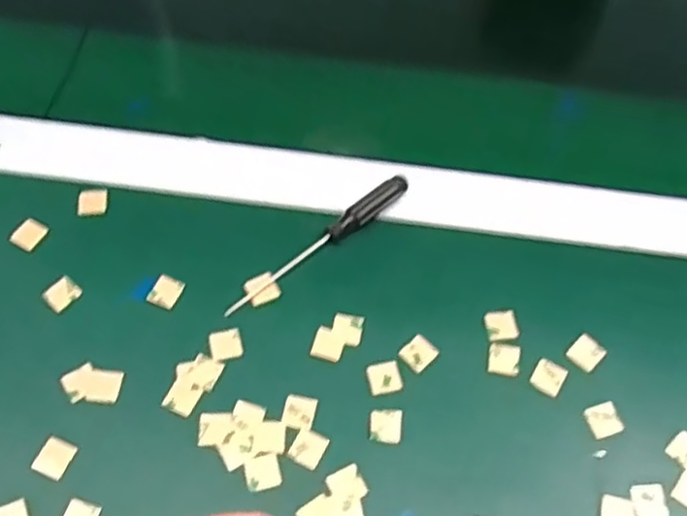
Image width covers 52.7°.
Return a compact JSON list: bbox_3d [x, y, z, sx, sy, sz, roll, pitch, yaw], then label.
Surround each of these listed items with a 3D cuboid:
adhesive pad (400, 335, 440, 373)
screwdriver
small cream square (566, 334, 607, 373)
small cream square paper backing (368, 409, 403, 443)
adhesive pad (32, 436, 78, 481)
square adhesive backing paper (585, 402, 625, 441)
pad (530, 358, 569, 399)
[{"bbox_3d":[0.041,0.050,0.369,0.016,0.004,0.018,41,64,20],"label":"adhesive pad"},{"bbox_3d":[-0.012,-0.010,0.396,0.132,0.011,0.012,-35,66,-22],"label":"screwdriver"},{"bbox_3d":[0.132,0.051,0.377,0.018,0.004,0.016,-38,67,-24],"label":"small cream square"},{"bbox_3d":[0.021,0.083,0.348,0.016,0.004,0.017,7,58,1],"label":"small cream square paper backing"},{"bbox_3d":[-0.139,0.095,0.332,0.016,0.004,0.017,19,59,8],"label":"adhesive pad"},{"bbox_3d":[0.134,0.083,0.356,0.018,0.004,0.016,-15,60,-13],"label":"square adhesive backing paper"},{"bbox_3d":[0.109,0.063,0.367,0.016,0.004,0.018,30,61,14],"label":"pad"}]

